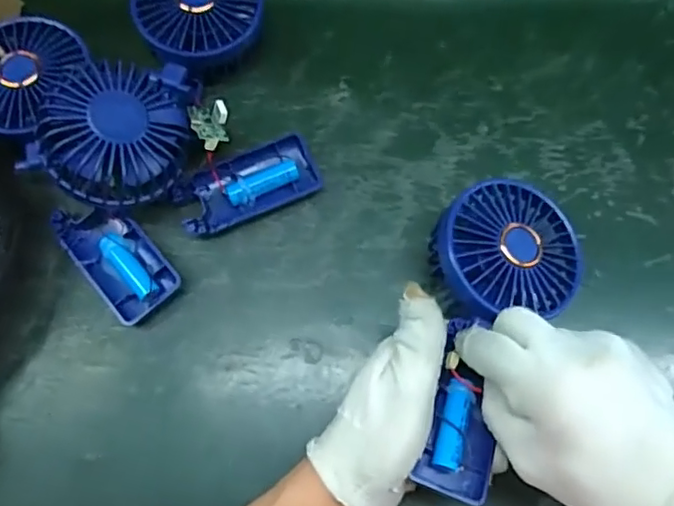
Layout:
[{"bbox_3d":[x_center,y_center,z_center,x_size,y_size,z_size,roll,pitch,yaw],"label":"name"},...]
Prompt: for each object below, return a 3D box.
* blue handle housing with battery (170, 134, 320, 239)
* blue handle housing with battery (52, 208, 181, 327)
[{"bbox_3d":[-0.061,-0.045,0.412,0.096,0.014,0.044,-25,75,-7],"label":"blue handle housing with battery"},{"bbox_3d":[-0.145,0.003,0.398,0.046,0.014,0.090,-40,77,-10],"label":"blue handle housing with battery"}]

